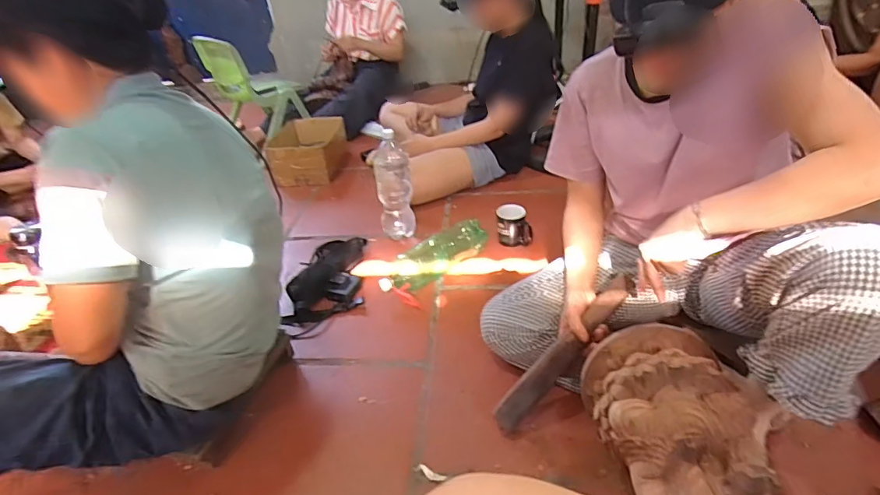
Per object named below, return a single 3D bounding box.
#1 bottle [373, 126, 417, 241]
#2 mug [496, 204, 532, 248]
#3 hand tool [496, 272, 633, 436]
[{"bbox_3d":[-0.134,-0.171,1.371,0.103,0.310,0.125,-10,34,-6],"label":"bottle"},{"bbox_3d":[0.213,-0.056,1.329,0.101,0.108,0.078,-2,34,6],"label":"mug"},{"bbox_3d":[0.231,0.195,0.868,0.348,0.042,0.045,-48,44,-3],"label":"hand tool"}]

